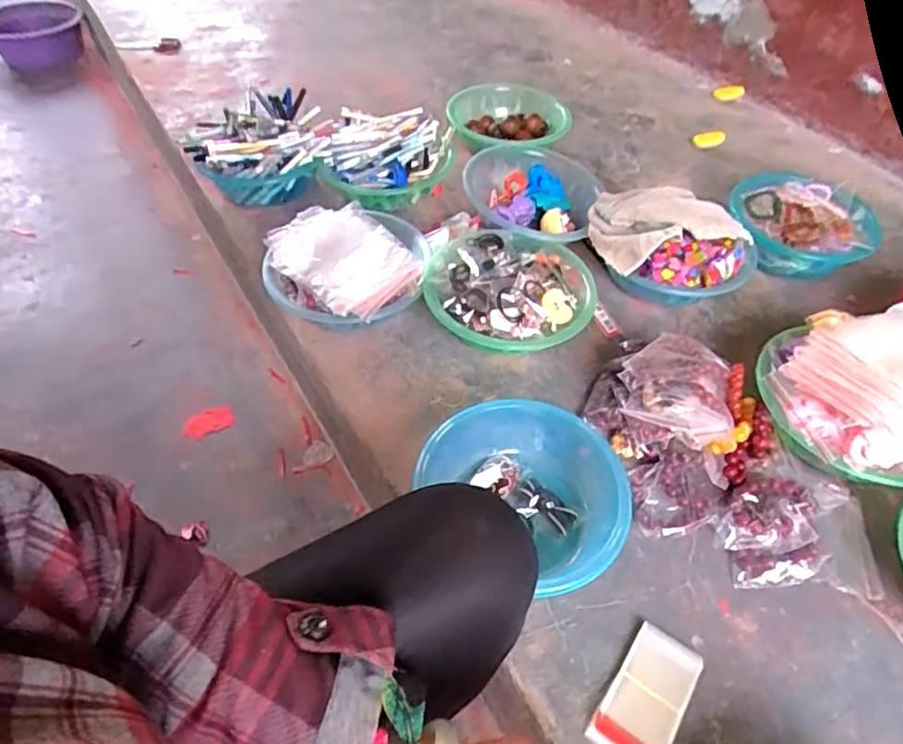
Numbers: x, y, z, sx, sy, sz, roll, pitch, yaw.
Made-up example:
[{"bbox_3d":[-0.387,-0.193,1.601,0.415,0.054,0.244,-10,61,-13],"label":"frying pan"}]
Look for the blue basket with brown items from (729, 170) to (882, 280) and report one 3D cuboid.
[{"bbox_3d":[0.569,-0.242,0.993,0.230,0.084,0.205,-9,51,-10],"label":"blue basket with brown items"}]

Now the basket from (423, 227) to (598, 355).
[{"bbox_3d":[0.082,-0.112,0.858,0.232,0.074,0.218,9,50,5],"label":"basket"}]

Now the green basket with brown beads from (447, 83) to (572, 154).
[{"bbox_3d":[0.104,-0.475,1.166,0.228,0.093,0.197,17,51,11],"label":"green basket with brown beads"}]

